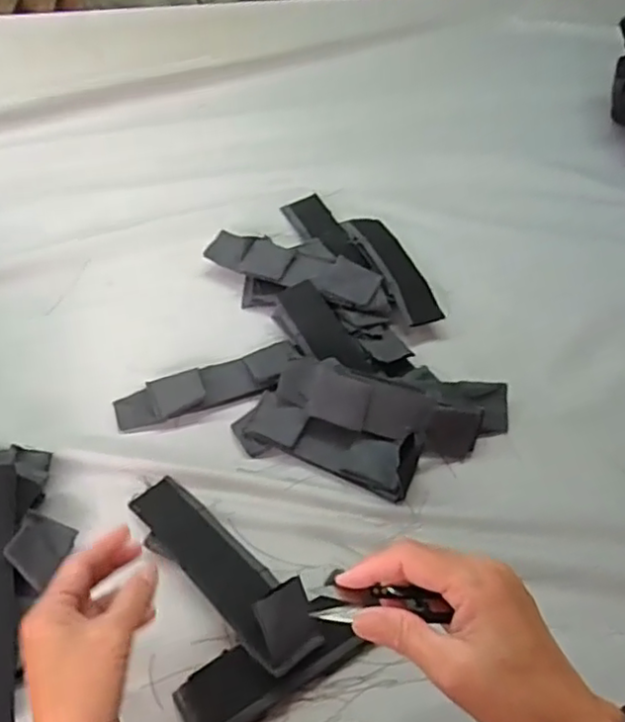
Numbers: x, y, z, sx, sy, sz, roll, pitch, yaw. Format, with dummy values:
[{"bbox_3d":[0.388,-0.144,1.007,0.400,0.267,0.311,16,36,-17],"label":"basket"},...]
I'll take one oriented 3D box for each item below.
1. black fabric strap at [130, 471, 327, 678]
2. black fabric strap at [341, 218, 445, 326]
[{"bbox_3d":[-0.072,0.153,0.492,0.191,0.053,0.052,37,60,26],"label":"black fabric strap"},{"bbox_3d":[0.085,-0.108,0.707,0.046,0.026,0.177,-15,53,-12],"label":"black fabric strap"}]

